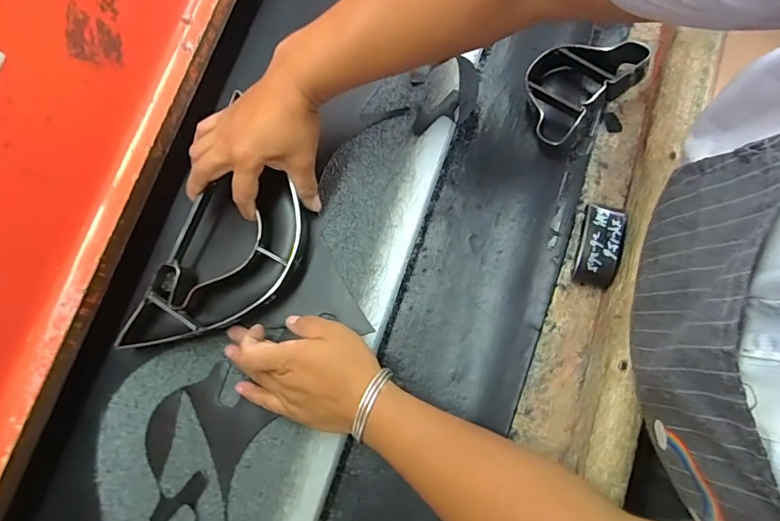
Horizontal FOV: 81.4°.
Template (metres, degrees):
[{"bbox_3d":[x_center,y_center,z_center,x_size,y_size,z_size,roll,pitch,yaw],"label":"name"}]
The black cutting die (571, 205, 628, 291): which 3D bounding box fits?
[{"bbox_3d":[0.195,-0.015,0.425,0.034,0.029,0.073,10,76,10],"label":"black cutting die"}]

